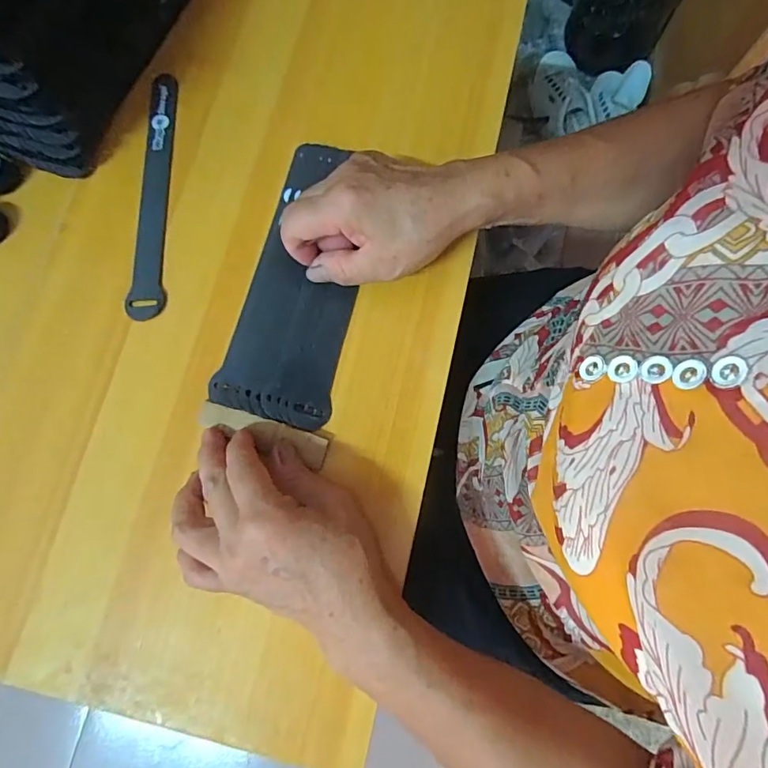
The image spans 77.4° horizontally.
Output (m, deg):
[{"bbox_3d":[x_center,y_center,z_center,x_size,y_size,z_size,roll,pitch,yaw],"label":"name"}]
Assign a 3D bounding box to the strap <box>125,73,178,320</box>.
[{"bbox_3d":[-0.166,-0.137,0.348,0.027,0.011,0.189,-3,77,0],"label":"strap"}]

